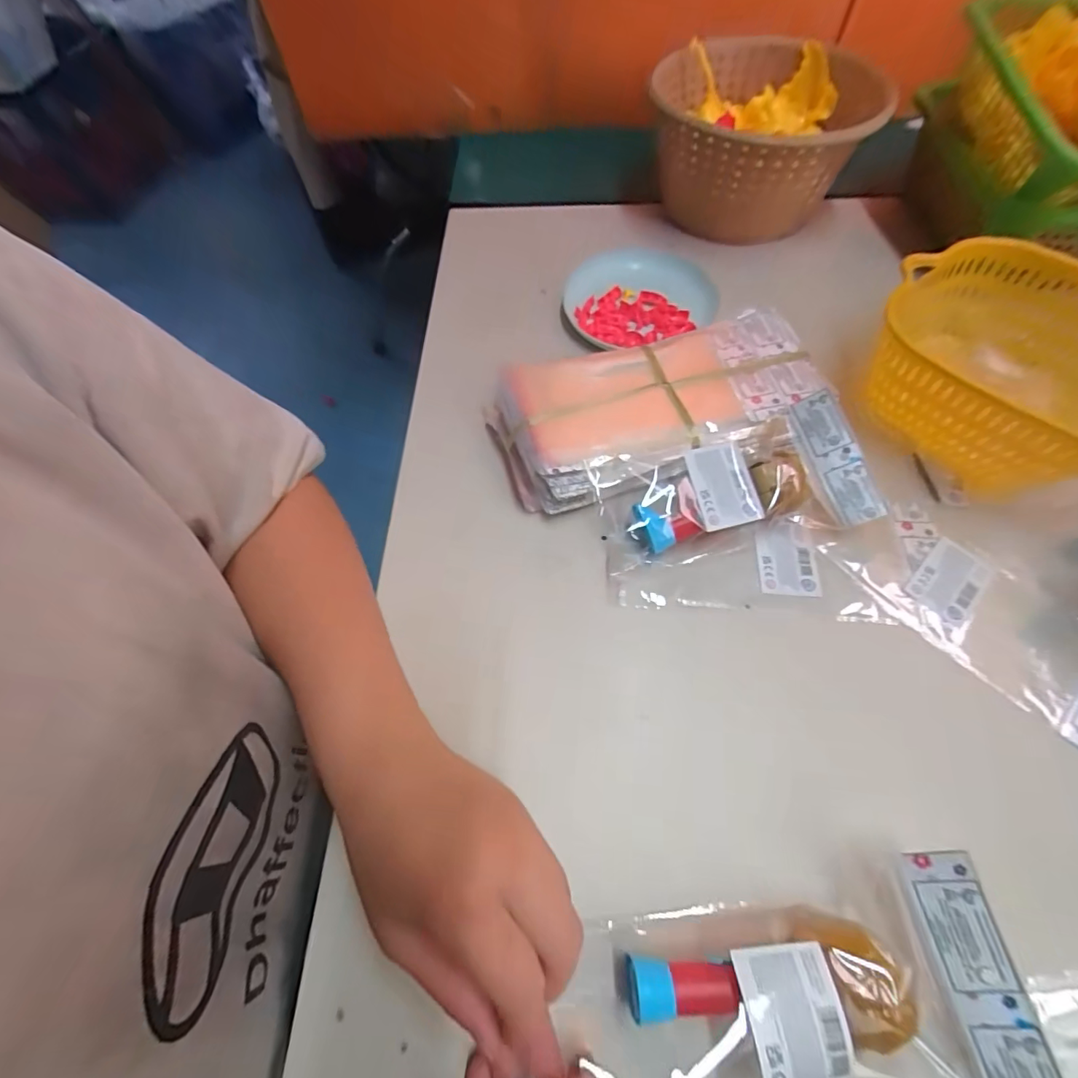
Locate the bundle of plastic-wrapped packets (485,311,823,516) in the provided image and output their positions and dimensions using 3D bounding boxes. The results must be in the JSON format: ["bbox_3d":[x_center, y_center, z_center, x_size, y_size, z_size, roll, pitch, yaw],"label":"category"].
[{"bbox_3d":[0.089,-0.116,0.406,0.257,0.045,0.135,-22,62,-10],"label":"bundle of plastic-wrapped packets"}]

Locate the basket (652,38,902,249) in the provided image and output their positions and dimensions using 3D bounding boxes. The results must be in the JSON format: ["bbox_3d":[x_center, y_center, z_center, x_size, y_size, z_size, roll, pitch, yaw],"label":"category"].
[{"bbox_3d":[0.217,-0.426,0.533,0.190,0.128,0.224,0,61,2],"label":"basket"}]

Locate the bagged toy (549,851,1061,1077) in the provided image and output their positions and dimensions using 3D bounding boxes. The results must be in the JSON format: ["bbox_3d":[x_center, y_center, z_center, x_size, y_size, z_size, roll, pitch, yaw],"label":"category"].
[{"bbox_3d":[0.112,0.209,0.224,0.202,0.051,0.086,-8,59,3],"label":"bagged toy"}]

